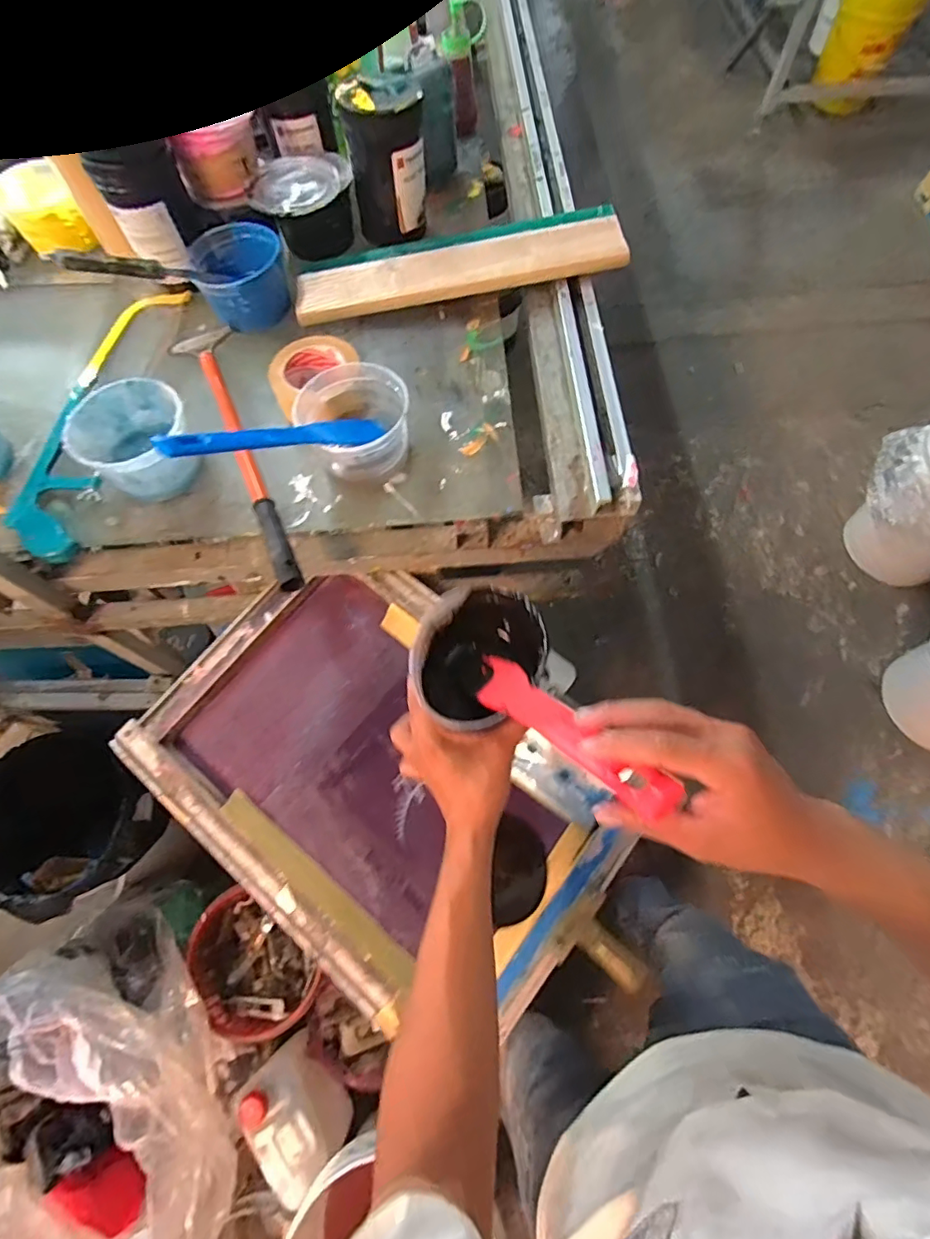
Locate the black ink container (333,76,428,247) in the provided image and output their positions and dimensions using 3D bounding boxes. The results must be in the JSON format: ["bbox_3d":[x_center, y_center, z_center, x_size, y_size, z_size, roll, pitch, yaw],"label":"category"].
[{"bbox_3d":[-0.108,-0.639,0.758,0.103,0.174,0.089,-12,66,-2],"label":"black ink container"}]

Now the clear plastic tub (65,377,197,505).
[{"bbox_3d":[-0.389,-0.212,0.641,0.123,0.084,0.104,-40,70,-14],"label":"clear plastic tub"}]

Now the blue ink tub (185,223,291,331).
[{"bbox_3d":[-0.309,-0.484,0.746,0.124,0.068,0.131,-20,67,-6],"label":"blue ink tub"}]

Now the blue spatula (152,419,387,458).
[{"bbox_3d":[-0.188,-0.192,0.562,0.035,0.017,0.268,41,39,18],"label":"blue spatula"}]

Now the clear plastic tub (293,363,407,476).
[{"bbox_3d":[-0.128,-0.232,0.640,0.122,0.077,0.141,-31,69,-10],"label":"clear plastic tub"}]

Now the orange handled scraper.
[{"bbox_3d":[-0.277,-0.223,0.670,0.068,0.027,0.445,-26,68,-8],"label":"orange handled scraper"}]

